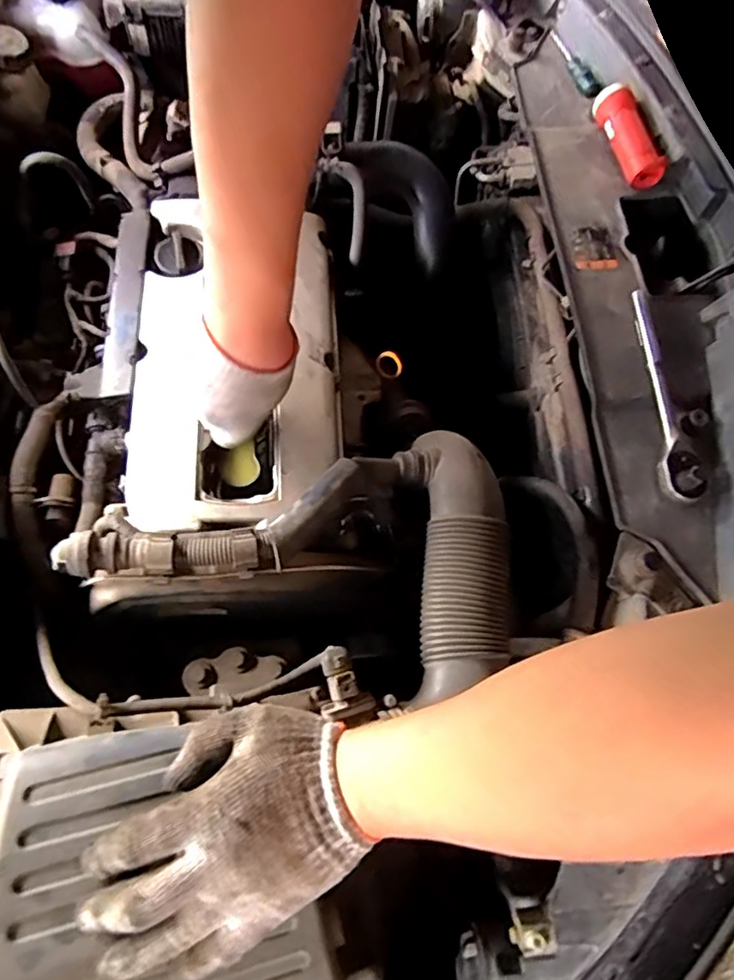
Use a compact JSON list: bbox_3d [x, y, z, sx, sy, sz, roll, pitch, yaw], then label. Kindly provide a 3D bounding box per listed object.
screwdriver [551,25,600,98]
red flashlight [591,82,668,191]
[{"bbox_3d":[0.266,-0.562,0.750,0.018,0.017,0.154,-11,69,-5],"label":"screwdriver"},{"bbox_3d":[0.304,-0.407,0.669,0.051,0.045,0.130,-14,70,-6],"label":"red flashlight"}]

